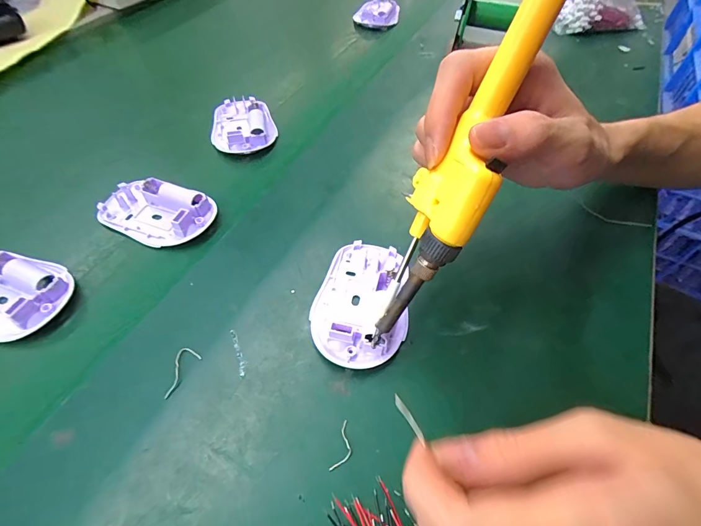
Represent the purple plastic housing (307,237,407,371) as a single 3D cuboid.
[{"bbox_3d":[0.009,0.024,0.256,0.060,0.018,0.094,12,52,6],"label":"purple plastic housing"}]

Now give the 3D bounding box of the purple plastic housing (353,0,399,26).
[{"bbox_3d":[0.042,-0.372,0.557,0.060,0.018,0.070,16,53,10],"label":"purple plastic housing"}]

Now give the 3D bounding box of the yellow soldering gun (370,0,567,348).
[{"bbox_3d":[0.060,-0.062,0.178,0.036,0.232,0.029,30,18,18],"label":"yellow soldering gun"}]

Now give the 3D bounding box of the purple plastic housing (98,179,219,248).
[{"bbox_3d":[-0.156,-0.043,0.301,0.088,0.017,0.052,15,53,9],"label":"purple plastic housing"}]

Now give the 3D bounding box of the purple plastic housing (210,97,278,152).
[{"bbox_3d":[-0.109,-0.142,0.384,0.062,0.018,0.087,-15,54,-14],"label":"purple plastic housing"}]

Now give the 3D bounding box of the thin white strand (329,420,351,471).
[{"bbox_3d":[-0.003,0.100,0.208,0.008,0.004,0.026,10,57,17],"label":"thin white strand"}]

